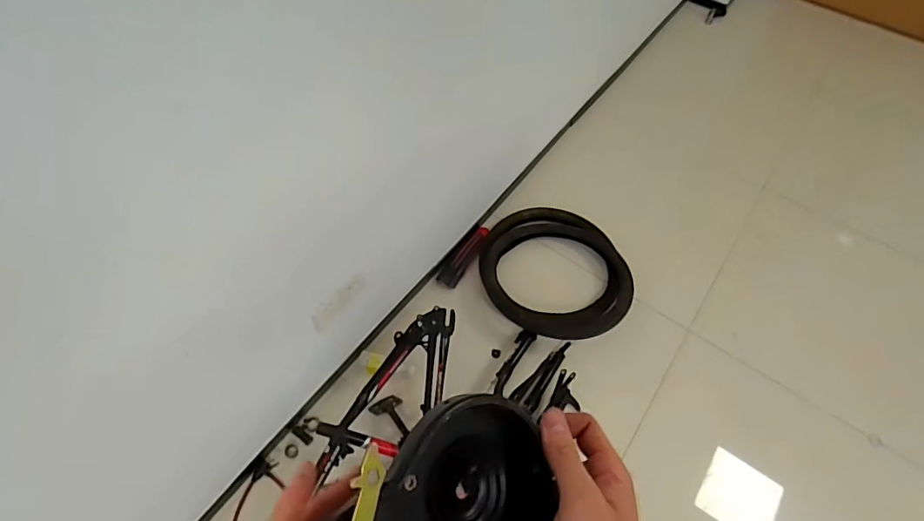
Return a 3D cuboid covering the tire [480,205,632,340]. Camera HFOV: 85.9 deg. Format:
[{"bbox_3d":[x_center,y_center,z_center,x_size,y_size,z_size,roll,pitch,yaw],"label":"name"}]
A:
[{"bbox_3d":[0.303,0.009,1.684,0.470,0.103,0.537,-9,57,-7],"label":"tire"}]

